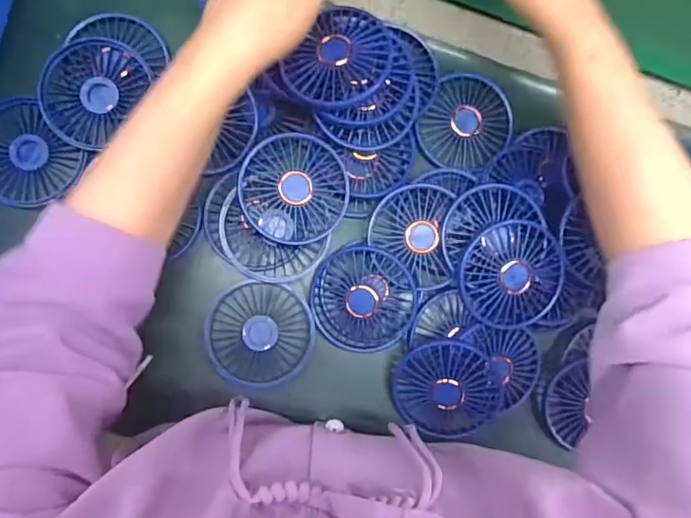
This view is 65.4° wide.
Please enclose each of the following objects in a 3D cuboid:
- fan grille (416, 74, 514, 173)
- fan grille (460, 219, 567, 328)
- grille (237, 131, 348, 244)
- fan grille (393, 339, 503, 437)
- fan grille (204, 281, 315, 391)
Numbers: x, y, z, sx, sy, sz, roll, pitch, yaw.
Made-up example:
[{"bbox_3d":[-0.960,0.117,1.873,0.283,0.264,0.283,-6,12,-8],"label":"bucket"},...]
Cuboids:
[{"bbox_3d":[0.108,-0.119,0.474,0.076,0.011,0.084,28,82,-4],"label":"fan grille"},{"bbox_3d":[0.135,0.014,0.434,0.083,0.014,0.085,14,95,-8],"label":"fan grille"},{"bbox_3d":[-0.040,-0.055,0.434,0.086,0.022,0.086,-5,104,-19],"label":"grille"},{"bbox_3d":[0.085,0.110,0.451,0.087,0.018,0.083,12,103,7],"label":"fan grille"},{"bbox_3d":[-0.073,0.065,0.458,0.087,0.021,0.086,-3,85,-7],"label":"fan grille"}]

